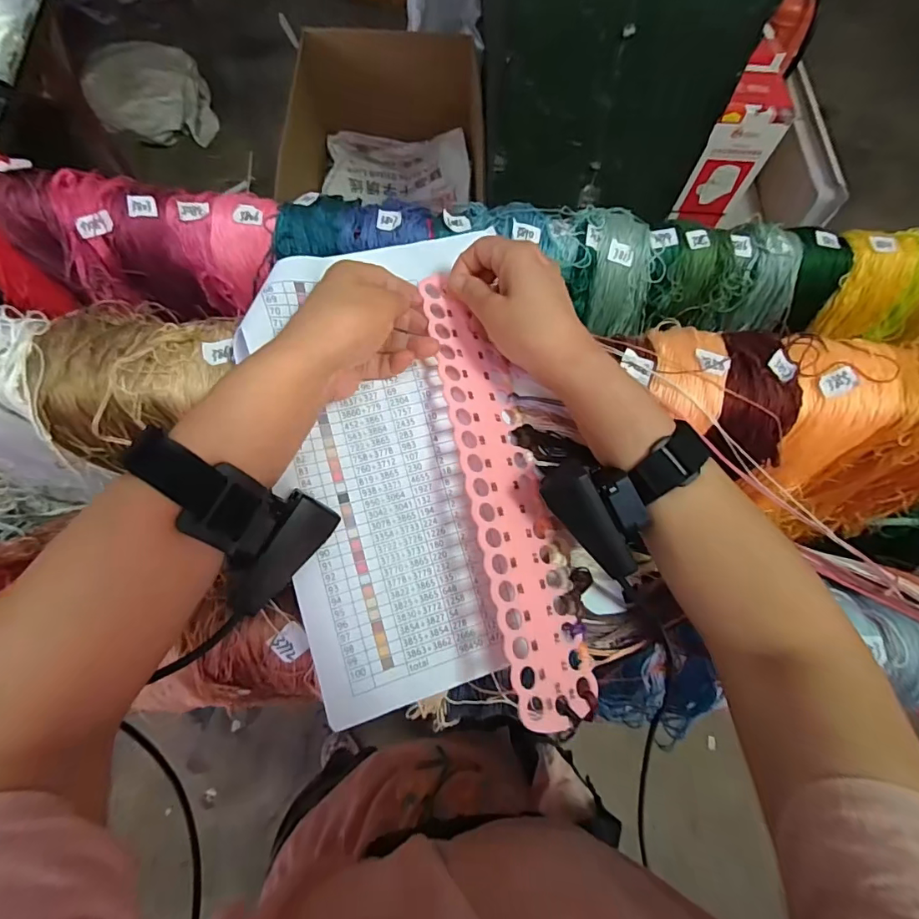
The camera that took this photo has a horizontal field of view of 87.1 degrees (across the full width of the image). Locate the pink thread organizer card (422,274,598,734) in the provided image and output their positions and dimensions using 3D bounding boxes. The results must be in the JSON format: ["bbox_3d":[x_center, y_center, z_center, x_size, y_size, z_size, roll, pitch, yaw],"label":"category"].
[{"bbox_3d":[0.028,0.014,0.307,0.054,0.004,0.281,-3,72,-32],"label":"pink thread organizer card"}]

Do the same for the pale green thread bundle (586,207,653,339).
[{"bbox_3d":[0.168,-0.201,0.521,0.068,0.089,0.102,-7,70,-5],"label":"pale green thread bundle"}]

